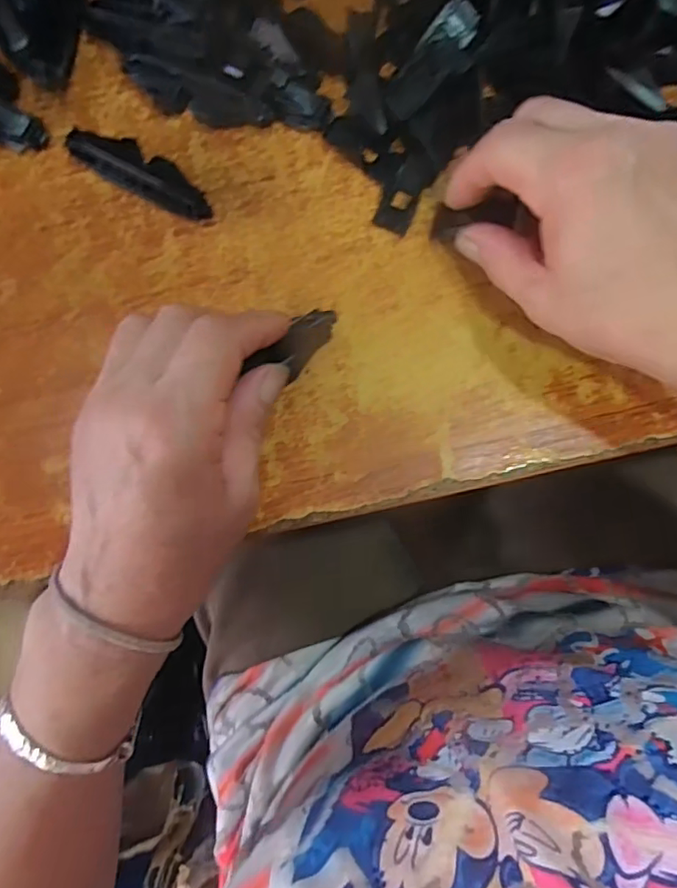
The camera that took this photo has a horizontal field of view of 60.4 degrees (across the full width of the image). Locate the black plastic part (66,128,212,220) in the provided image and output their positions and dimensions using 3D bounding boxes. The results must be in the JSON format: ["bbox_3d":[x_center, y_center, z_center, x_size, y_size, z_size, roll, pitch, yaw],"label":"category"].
[{"bbox_3d":[-0.098,-0.138,0.294,0.078,0.018,0.021,31,85,6],"label":"black plastic part"}]

